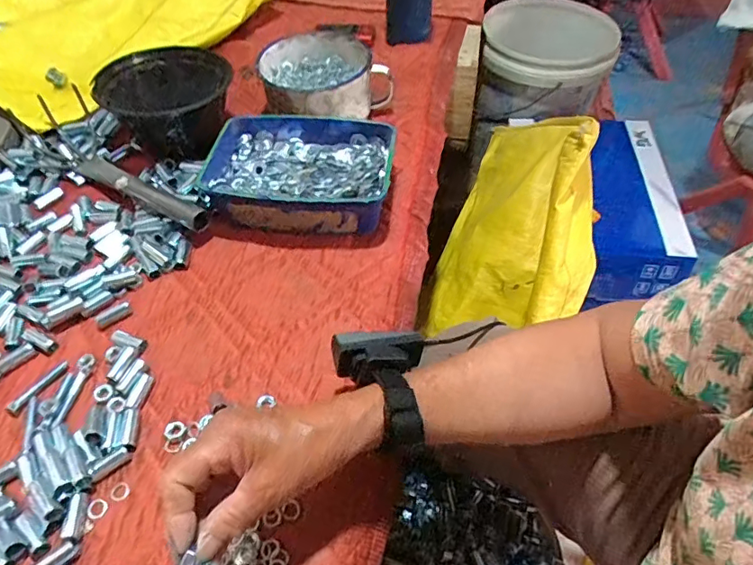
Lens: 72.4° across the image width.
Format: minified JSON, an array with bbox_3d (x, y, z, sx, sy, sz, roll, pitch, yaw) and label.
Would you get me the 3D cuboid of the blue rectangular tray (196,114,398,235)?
[{"bbox_3d":[-0.087,-0.126,0.601,0.206,0.066,0.143,5,51,5],"label":"blue rectangular tray"}]

